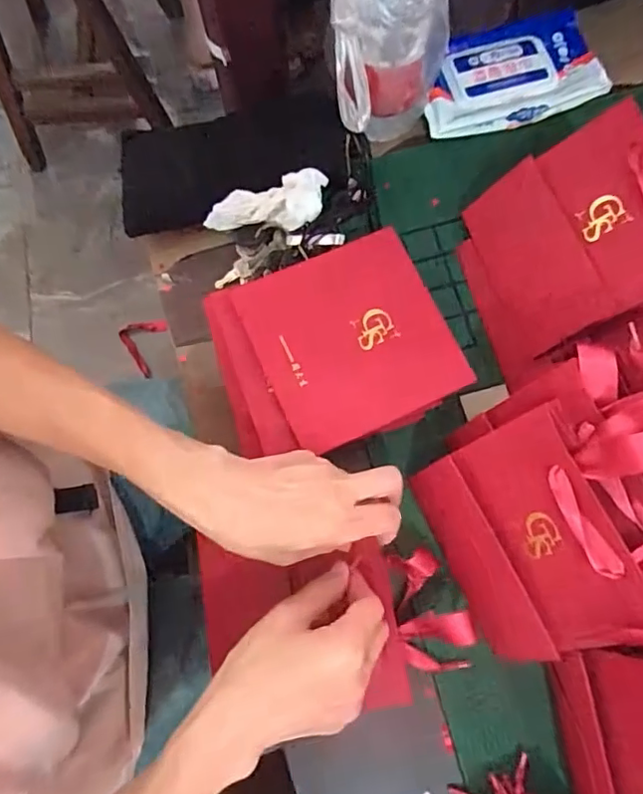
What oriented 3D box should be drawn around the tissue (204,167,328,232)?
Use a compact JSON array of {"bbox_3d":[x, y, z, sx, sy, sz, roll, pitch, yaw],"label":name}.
[{"bbox_3d":[-0.045,-0.153,0.460,0.097,0.045,0.033,-9,77,-2],"label":"tissue"}]

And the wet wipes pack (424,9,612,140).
[{"bbox_3d":[0.168,-0.292,0.501,0.161,0.026,0.096,-12,77,-3],"label":"wet wipes pack"}]

